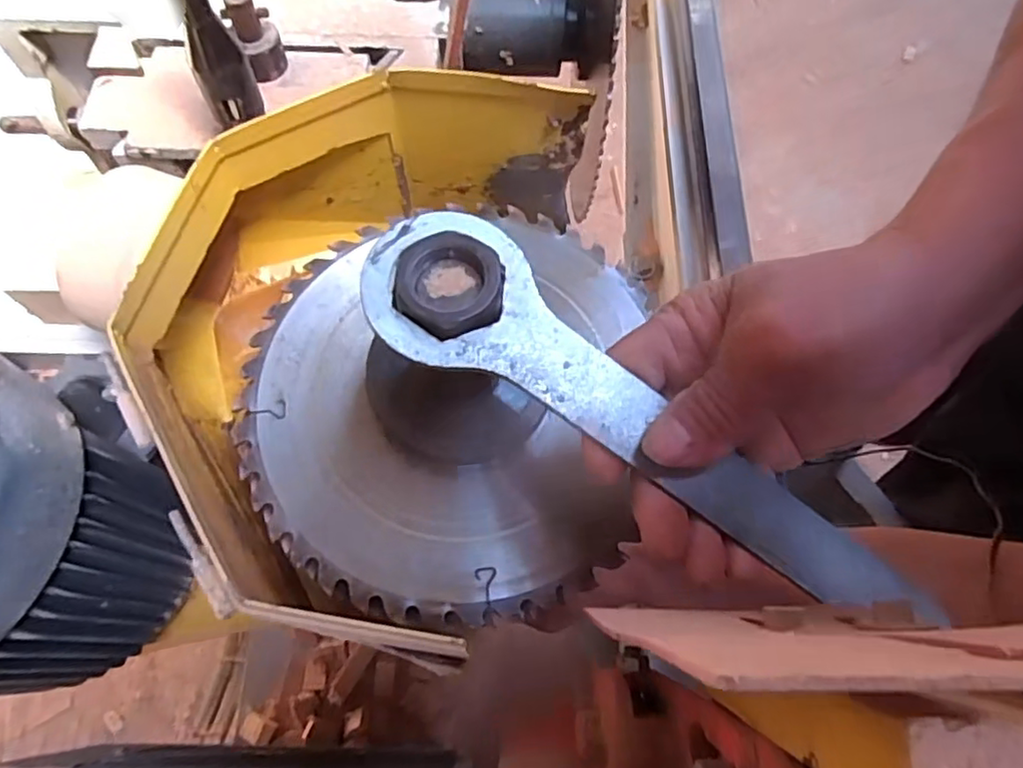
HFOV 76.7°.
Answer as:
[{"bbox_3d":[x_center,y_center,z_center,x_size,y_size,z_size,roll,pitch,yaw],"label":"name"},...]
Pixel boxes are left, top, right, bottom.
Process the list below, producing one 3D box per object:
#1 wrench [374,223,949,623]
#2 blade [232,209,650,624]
[{"bbox_3d":[0.046,0.013,0.250,0.240,0.007,0.066,36,70,6],"label":"wrench"},{"bbox_3d":[-0.039,0.003,0.359,0.207,0.007,0.232,7,67,1],"label":"blade"}]

